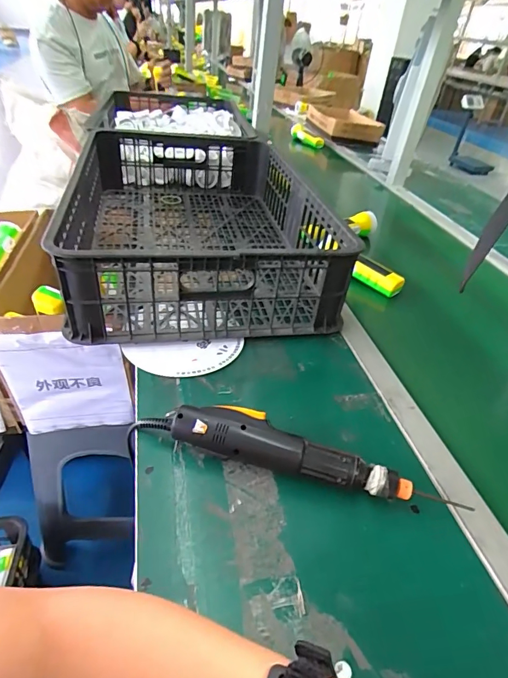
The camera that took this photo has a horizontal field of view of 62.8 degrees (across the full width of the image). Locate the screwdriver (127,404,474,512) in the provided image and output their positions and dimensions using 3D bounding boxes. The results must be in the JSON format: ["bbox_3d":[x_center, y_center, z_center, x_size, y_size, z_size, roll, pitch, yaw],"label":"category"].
[{"bbox_3d":[0.037,0.115,0.423,0.342,0.043,0.046,12,37,7],"label":"screwdriver"}]

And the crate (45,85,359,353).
[{"bbox_3d":[-0.104,-0.236,0.772,0.393,0.140,0.615,-2,38,-12],"label":"crate"}]

